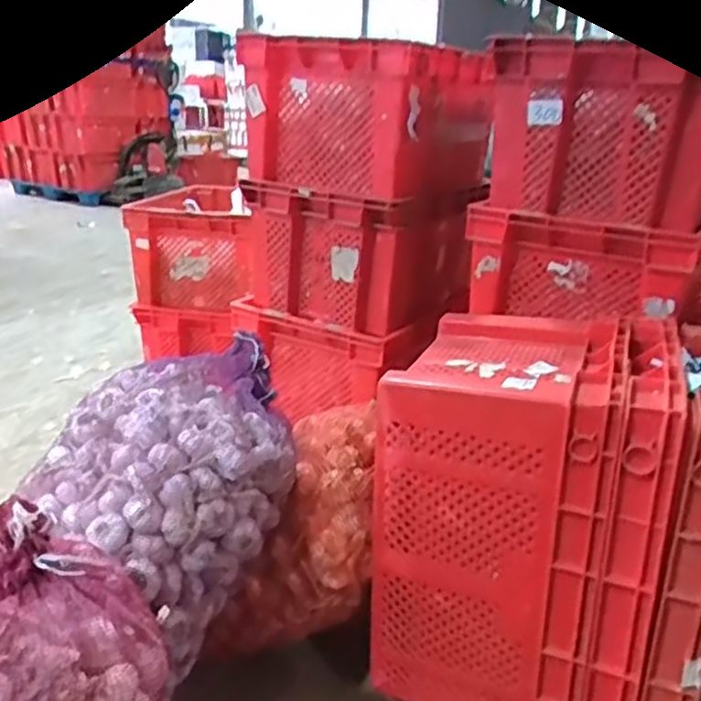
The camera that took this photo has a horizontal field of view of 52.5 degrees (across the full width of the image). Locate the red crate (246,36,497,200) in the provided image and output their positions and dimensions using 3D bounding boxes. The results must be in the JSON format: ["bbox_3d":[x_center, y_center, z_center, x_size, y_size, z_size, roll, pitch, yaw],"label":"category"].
[{"bbox_3d":[0.054,-0.545,1.678,0.402,0.311,0.446,15,23,30],"label":"red crate"}]

